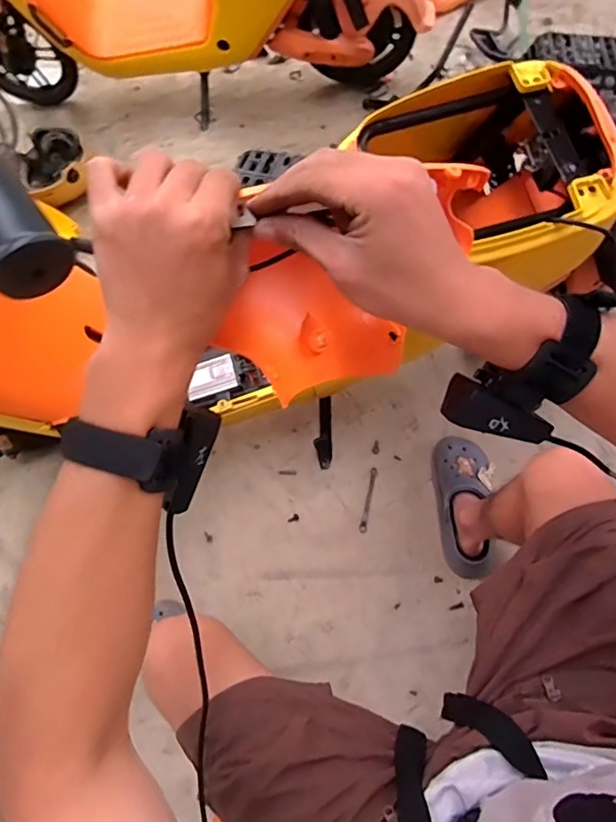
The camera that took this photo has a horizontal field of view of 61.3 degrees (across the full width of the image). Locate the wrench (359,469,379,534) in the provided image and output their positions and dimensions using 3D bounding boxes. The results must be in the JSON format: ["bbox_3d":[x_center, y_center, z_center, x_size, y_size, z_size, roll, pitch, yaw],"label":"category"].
[{"bbox_3d":[0.125,0.180,1.066,0.016,0.004,0.139,9,63,12],"label":"wrench"}]

